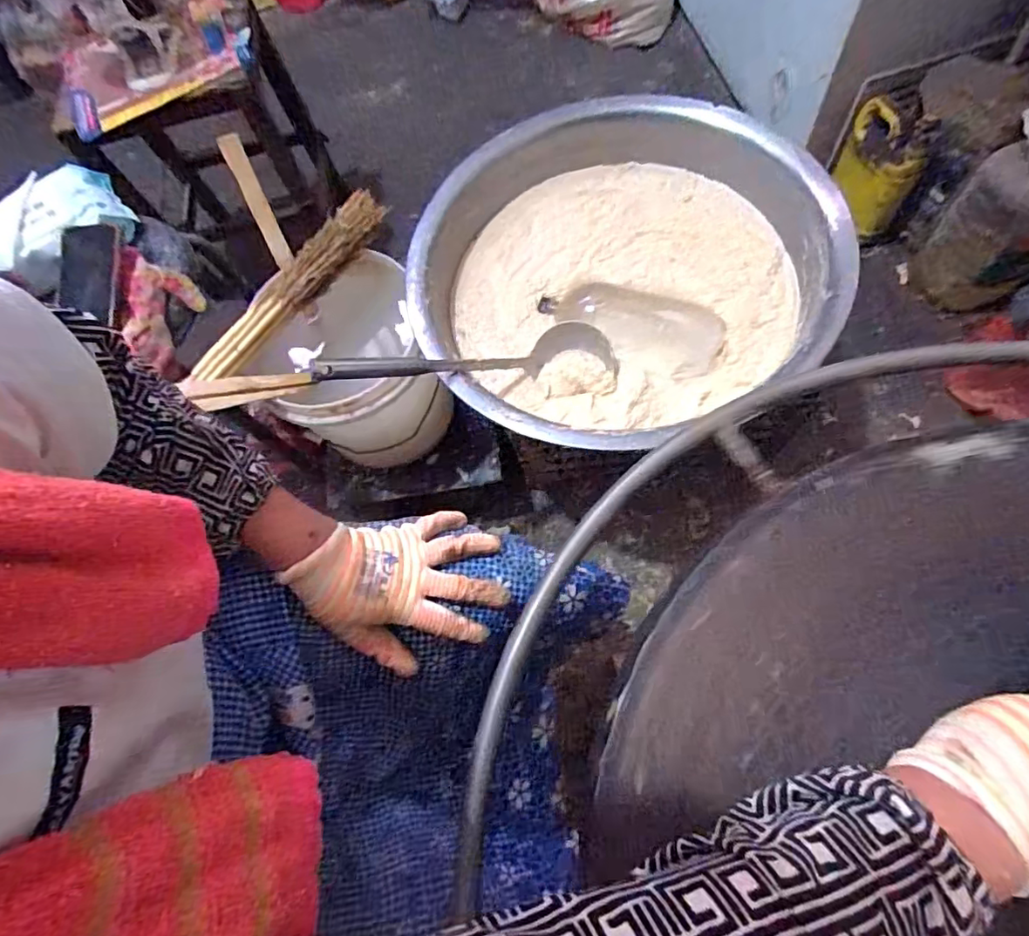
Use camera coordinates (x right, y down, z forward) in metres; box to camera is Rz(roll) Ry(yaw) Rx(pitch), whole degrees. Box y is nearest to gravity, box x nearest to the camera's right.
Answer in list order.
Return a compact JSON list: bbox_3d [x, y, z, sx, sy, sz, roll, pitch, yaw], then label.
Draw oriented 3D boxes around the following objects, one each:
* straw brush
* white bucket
[{"bbox_3d":[-0.286,-0.231,0.728,0.056,0.035,0.339,32,71,15],"label":"straw brush"},{"bbox_3d":[-0.213,-0.151,0.818,0.226,0.200,0.242,-1,66,2],"label":"white bucket"}]

